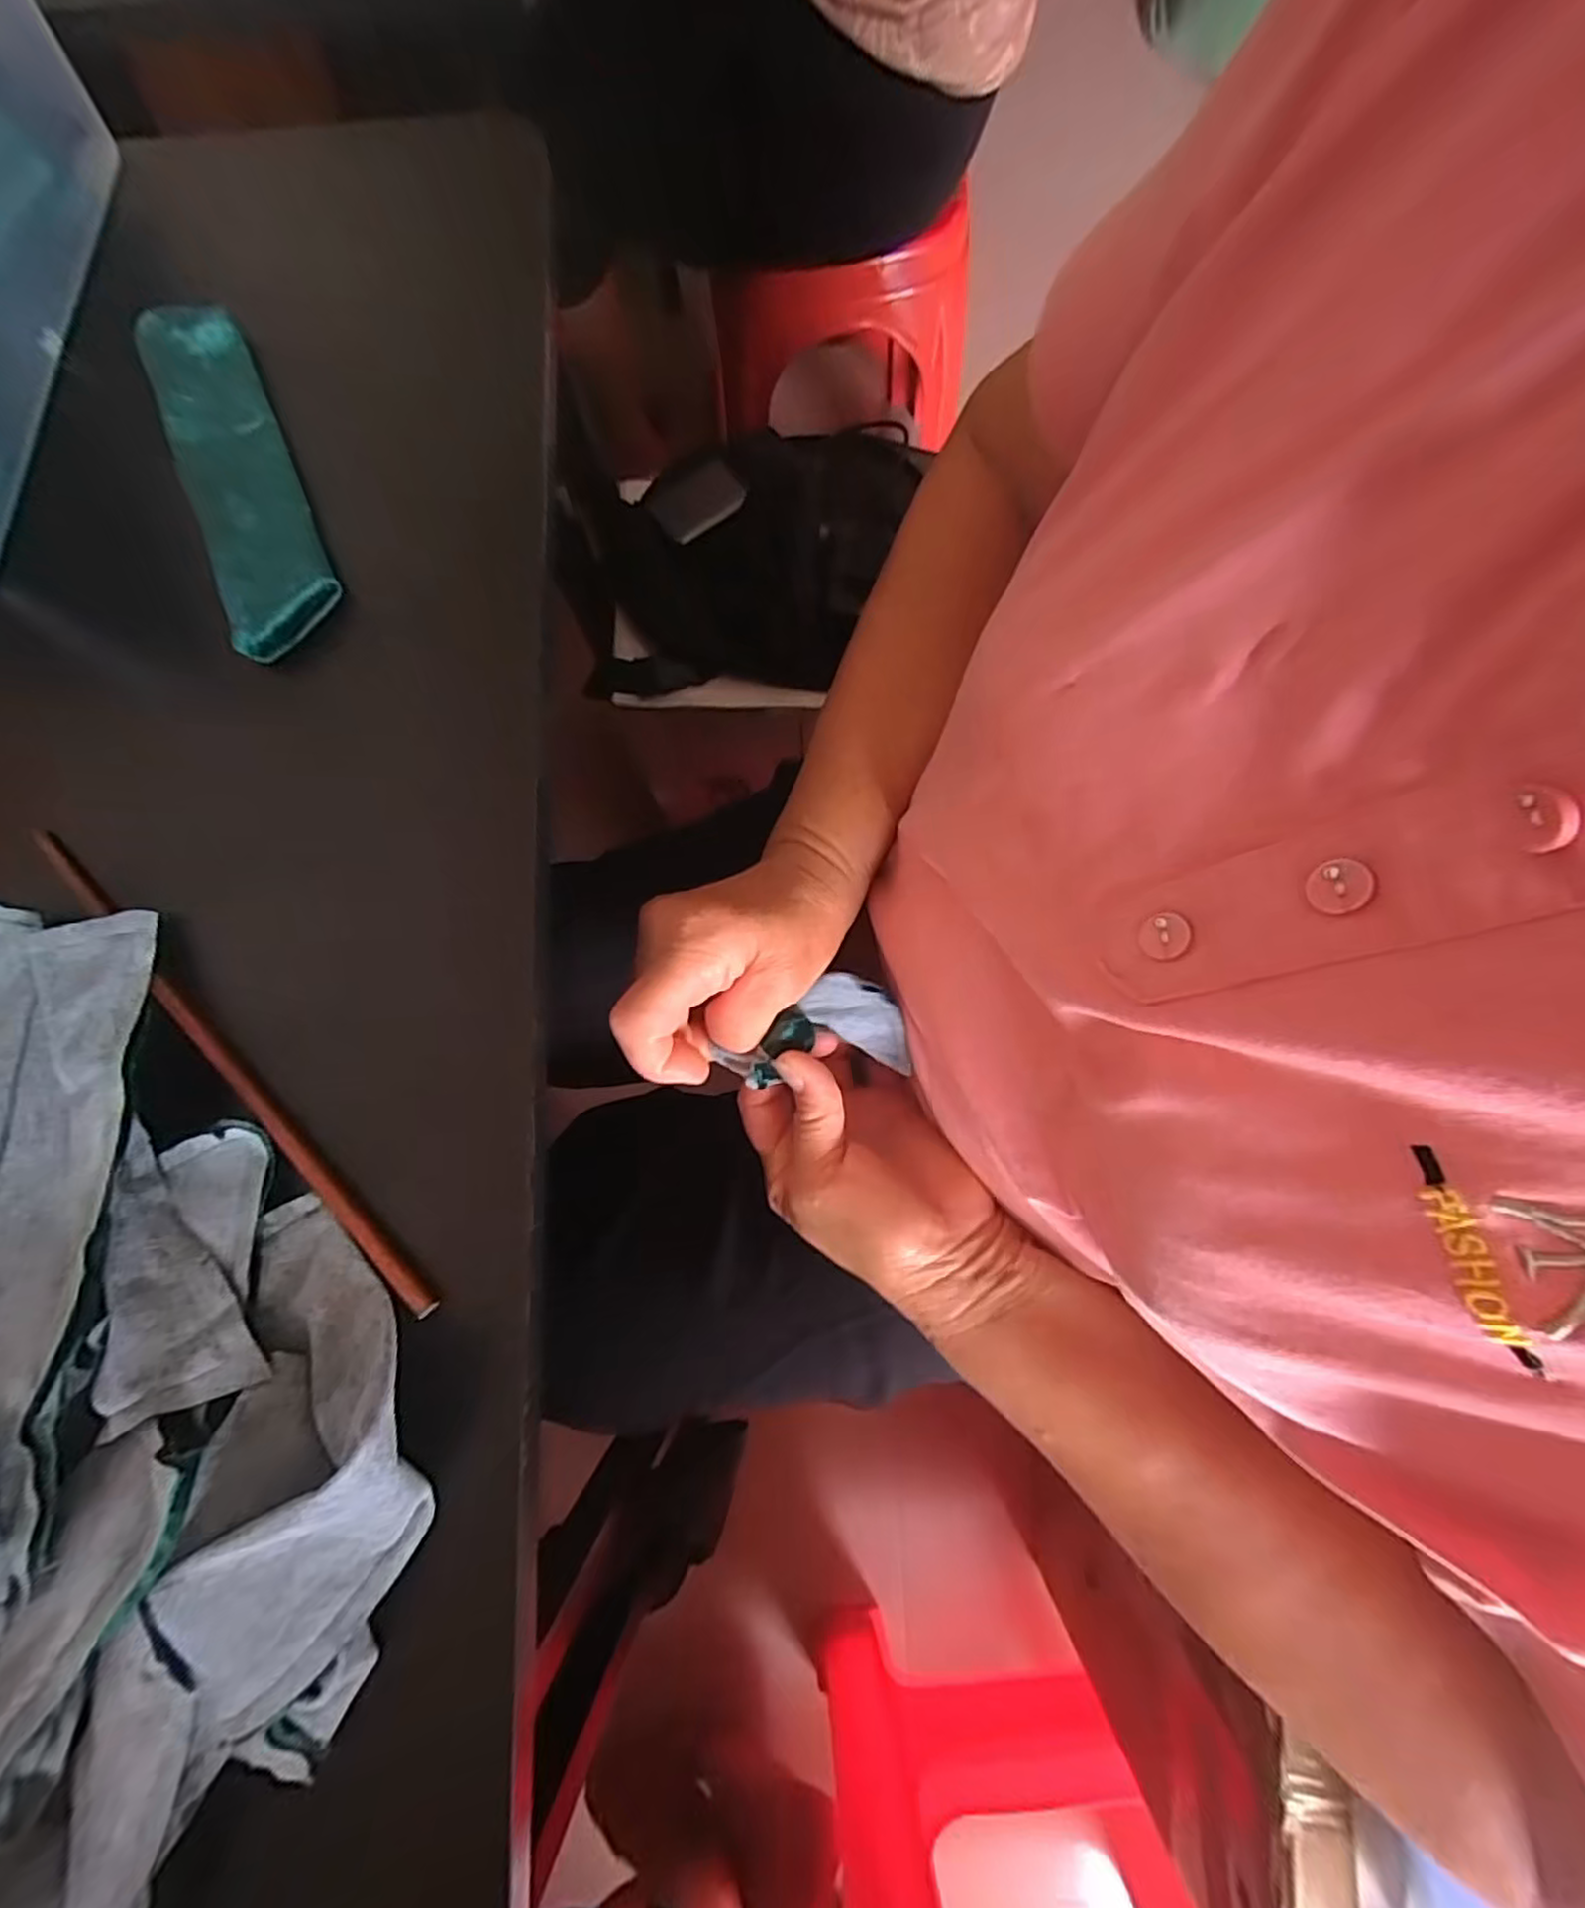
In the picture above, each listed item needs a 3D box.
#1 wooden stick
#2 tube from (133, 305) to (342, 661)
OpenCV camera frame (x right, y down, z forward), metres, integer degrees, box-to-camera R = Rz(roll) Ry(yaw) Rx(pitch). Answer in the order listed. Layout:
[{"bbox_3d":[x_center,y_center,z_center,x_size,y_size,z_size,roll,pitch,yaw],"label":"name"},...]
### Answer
[{"bbox_3d":[-0.204,0.038,0.257,0.011,0.009,0.232,-43,82,-6],"label":"wooden stick"},{"bbox_3d":[-0.234,-0.203,0.299,0.043,0.009,0.168,-24,80,-3],"label":"tube"}]

